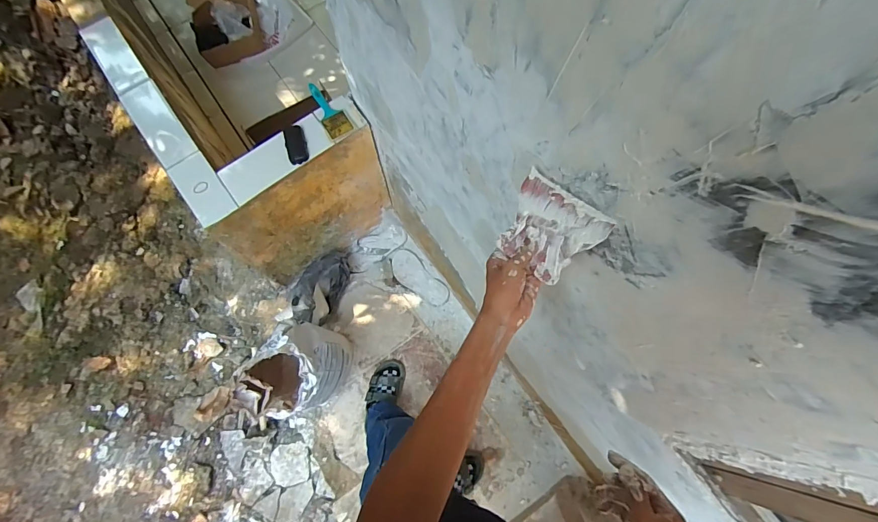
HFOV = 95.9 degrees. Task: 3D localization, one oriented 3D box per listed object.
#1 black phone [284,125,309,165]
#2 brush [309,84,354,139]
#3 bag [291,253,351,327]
[{"bbox_3d":[-0.380,-0.309,1.058,0.051,0.010,0.106,-13,87,-5],"label":"black phone"},{"bbox_3d":[-0.308,-0.417,1.083,0.064,0.010,0.187,-32,76,-11],"label":"brush"},{"bbox_3d":[-0.454,0.094,1.486,0.179,0.136,0.285,15,73,4],"label":"bag"}]

